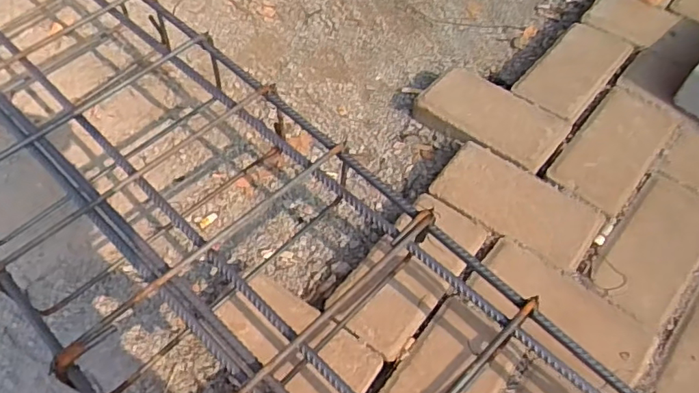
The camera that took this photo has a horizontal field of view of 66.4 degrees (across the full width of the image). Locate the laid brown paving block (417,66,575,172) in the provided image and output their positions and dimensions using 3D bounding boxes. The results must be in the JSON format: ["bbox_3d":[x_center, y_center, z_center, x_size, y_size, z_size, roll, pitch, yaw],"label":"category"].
[{"bbox_3d":[0.209,-0.112,0.809,0.209,0.055,0.116,36,64,20],"label":"laid brown paving block"}]

